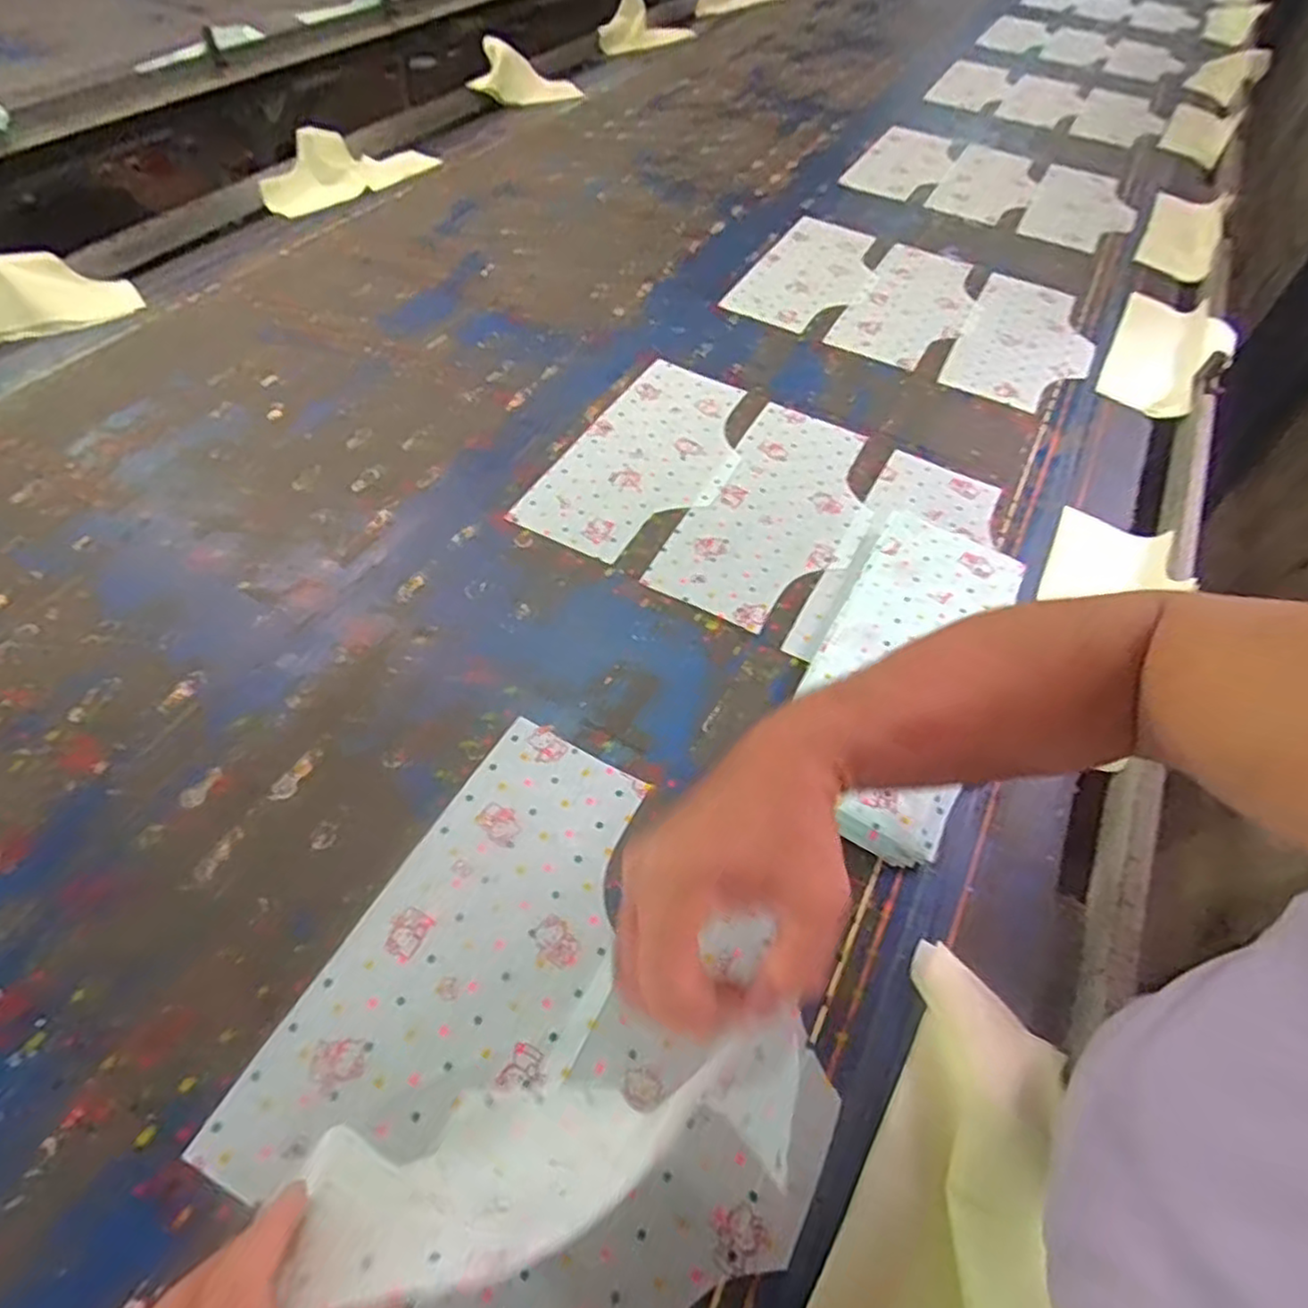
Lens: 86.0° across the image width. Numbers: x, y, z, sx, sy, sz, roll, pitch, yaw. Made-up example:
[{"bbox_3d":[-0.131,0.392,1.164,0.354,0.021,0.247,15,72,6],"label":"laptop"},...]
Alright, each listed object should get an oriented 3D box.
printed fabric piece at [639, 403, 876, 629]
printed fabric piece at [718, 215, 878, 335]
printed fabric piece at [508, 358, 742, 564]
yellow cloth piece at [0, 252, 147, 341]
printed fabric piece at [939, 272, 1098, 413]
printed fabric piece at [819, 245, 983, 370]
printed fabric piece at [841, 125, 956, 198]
[{"bbox_3d":[0.134,-0.150,0.729,0.163,0.007,0.321,24,57,14],"label":"printed fabric piece"},{"bbox_3d":[0.234,-0.565,1.028,0.148,0.007,0.325,25,57,14],"label":"printed fabric piece"},{"bbox_3d":[0.000,-0.219,0.766,0.167,0.004,0.322,24,57,14],"label":"printed fabric piece"},{"bbox_3d":[-0.749,-0.412,0.825,0.117,0.055,0.249,32,59,19],"label":"yellow cloth piece"},{"bbox_3d":[0.506,-0.426,0.951,0.165,0.009,0.319,25,57,13],"label":"printed fabric piece"},{"bbox_3d":[0.370,-0.493,0.989,0.160,0.008,0.322,25,57,15],"label":"printed fabric piece"},{"bbox_3d":[0.470,-0.918,1.298,0.150,0.014,0.332,26,57,15],"label":"printed fabric piece"}]

